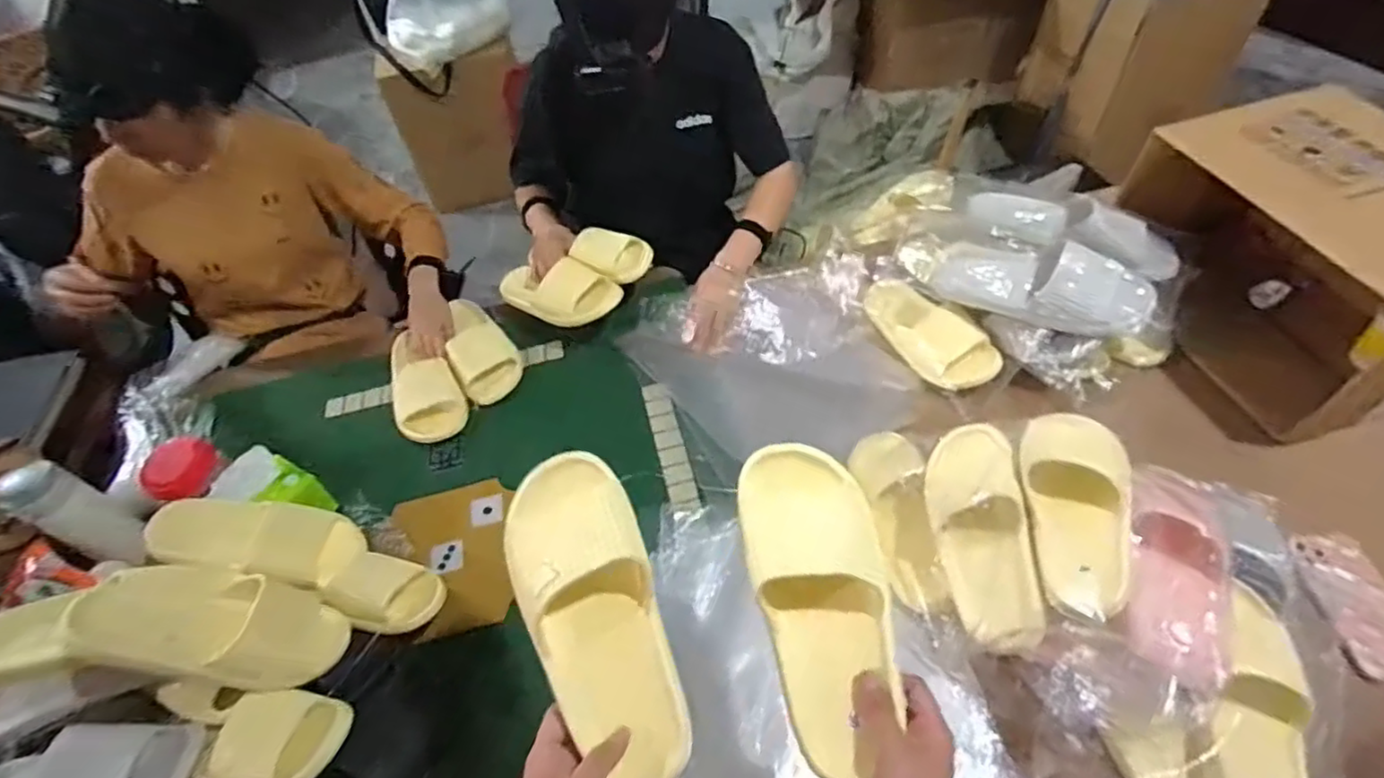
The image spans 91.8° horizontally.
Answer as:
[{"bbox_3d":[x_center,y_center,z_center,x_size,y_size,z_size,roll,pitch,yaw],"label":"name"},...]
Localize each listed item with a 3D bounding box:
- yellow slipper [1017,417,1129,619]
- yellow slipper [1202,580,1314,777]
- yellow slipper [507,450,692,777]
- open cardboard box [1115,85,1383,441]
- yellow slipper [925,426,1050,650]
[{"bbox_3d":[0.398,0.119,0.701,0.104,0.064,0.251,14,54,17],"label":"yellow slipper"},{"bbox_3d":[0.554,0.322,0.654,0.105,0.061,0.235,26,58,25],"label":"yellow slipper"},{"bbox_3d":[-0.070,0.161,0.488,0.089,0.059,0.237,-19,77,-9],"label":"yellow slipper"},{"bbox_3d":[0.833,-0.170,0.911,0.271,0.280,0.414,-18,51,-8],"label":"open cardboard box"},{"bbox_3d":[0.321,0.153,0.745,0.078,0.107,0.255,28,46,-18],"label":"yellow slipper"}]

